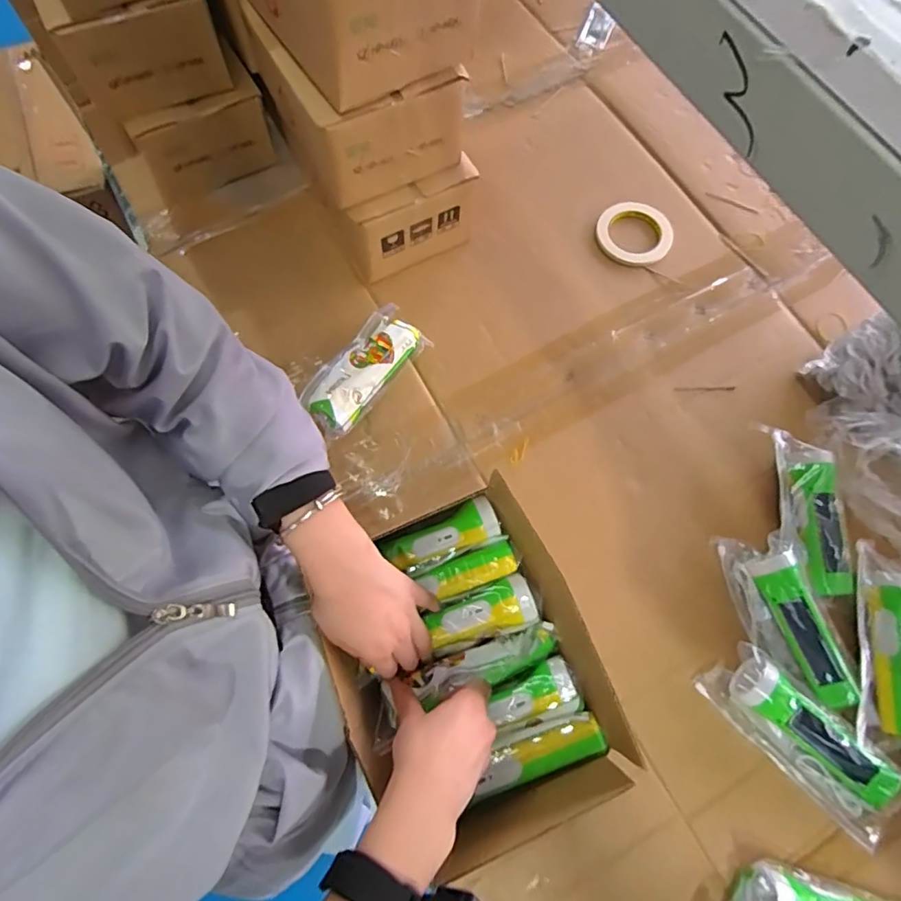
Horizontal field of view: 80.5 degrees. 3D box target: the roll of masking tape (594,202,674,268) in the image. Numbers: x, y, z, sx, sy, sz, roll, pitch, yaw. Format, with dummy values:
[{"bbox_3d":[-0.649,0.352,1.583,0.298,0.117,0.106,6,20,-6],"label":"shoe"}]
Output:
[{"bbox_3d":[0.277,-0.327,0.801,0.109,0.012,0.115,0,71,0],"label":"roll of masking tape"}]

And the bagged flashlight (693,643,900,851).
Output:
[{"bbox_3d":[0.381,0.306,0.566,0.221,0.040,0.084,43,76,13],"label":"bagged flashlight"}]

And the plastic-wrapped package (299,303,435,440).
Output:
[{"bbox_3d":[-0.117,-0.107,0.697,0.081,0.052,0.188,34,74,10],"label":"plastic-wrapped package"}]

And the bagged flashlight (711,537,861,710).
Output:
[{"bbox_3d":[0.385,0.187,0.603,0.079,0.042,0.204,-21,73,-7],"label":"bagged flashlight"}]

